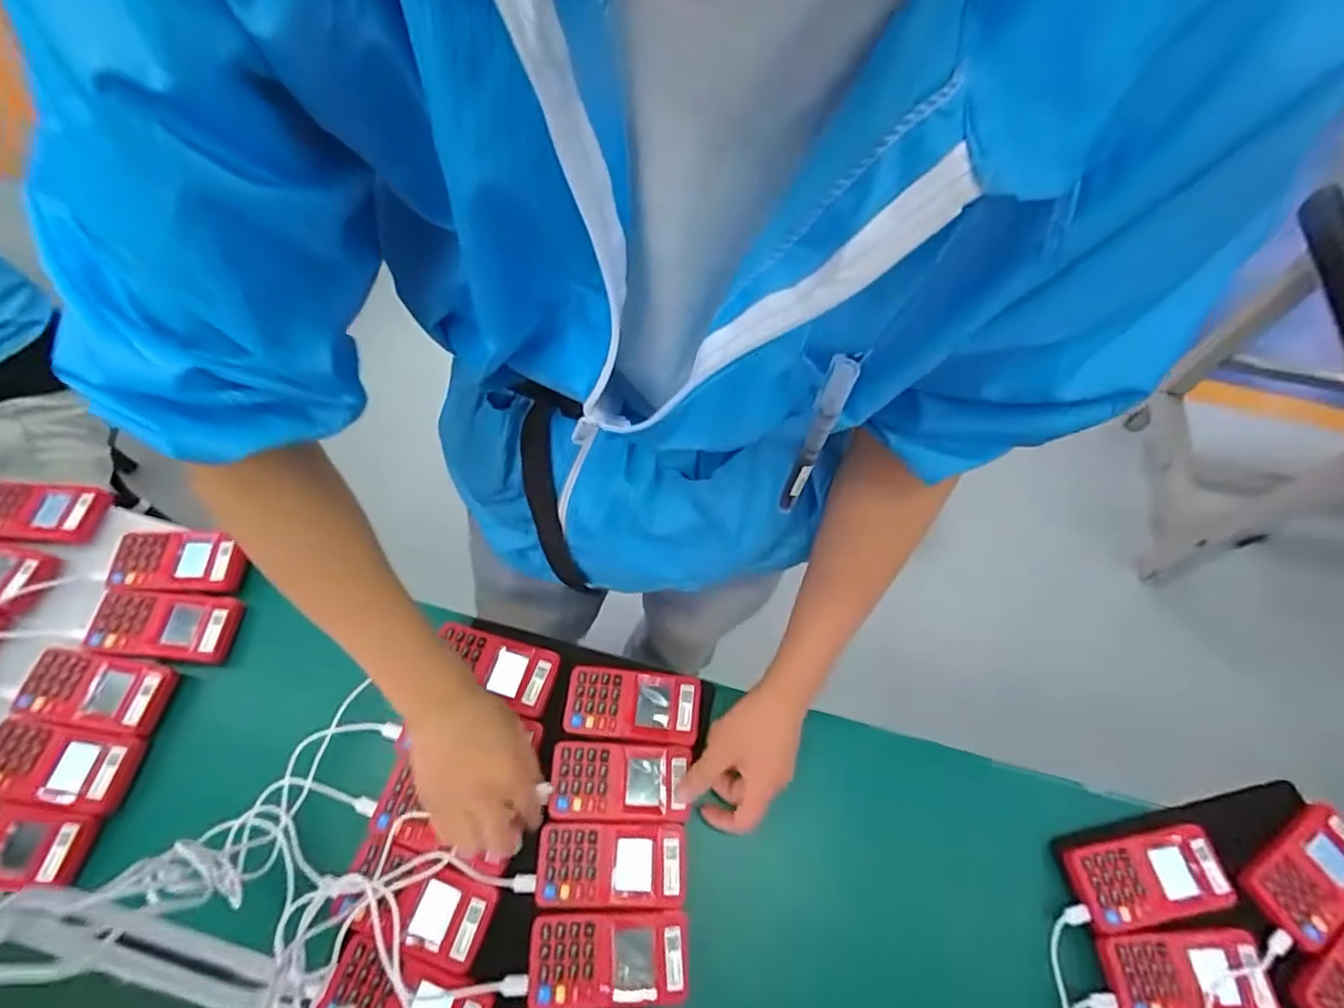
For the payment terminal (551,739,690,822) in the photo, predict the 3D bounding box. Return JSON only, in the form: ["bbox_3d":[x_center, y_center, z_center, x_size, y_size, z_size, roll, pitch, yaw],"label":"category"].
[{"bbox_3d":[-0.045,0.240,0.552,0.116,0.013,0.063,2,62,0],"label":"payment terminal"}]

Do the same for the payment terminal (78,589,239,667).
[{"bbox_3d":[-0.491,0.119,0.614,0.122,0.023,0.066,2,62,-1],"label":"payment terminal"}]

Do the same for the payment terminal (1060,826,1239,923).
[{"bbox_3d":[0.404,0.317,0.541,0.121,0.021,0.060,-11,50,-1],"label":"payment terminal"}]

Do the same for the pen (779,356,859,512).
[{"bbox_3d":[0.074,-0.031,0.339,0.012,0.131,0.009,13,63,5],"label":"pen"}]

